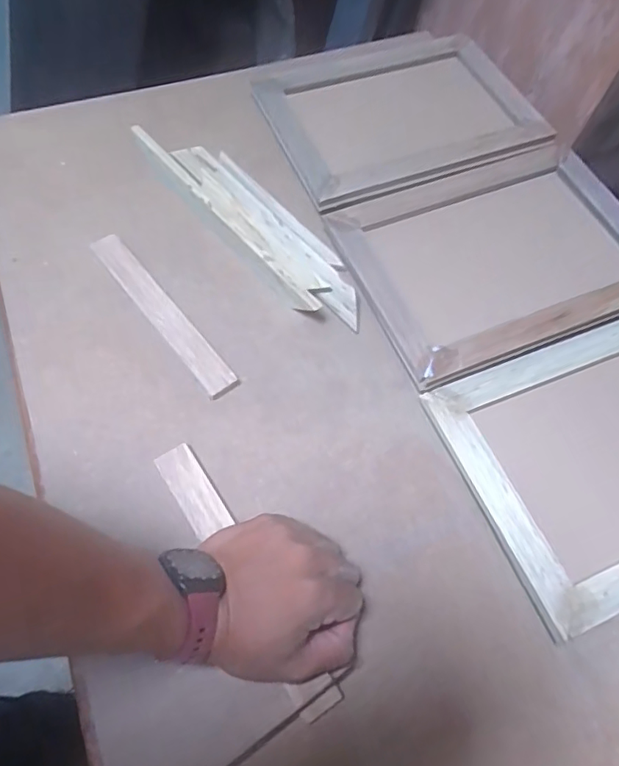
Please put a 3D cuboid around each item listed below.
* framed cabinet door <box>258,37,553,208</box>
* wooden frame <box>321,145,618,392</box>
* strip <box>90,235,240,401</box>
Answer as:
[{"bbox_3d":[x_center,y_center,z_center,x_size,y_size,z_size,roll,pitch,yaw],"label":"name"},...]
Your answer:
[{"bbox_3d":[0.111,-0.318,0.635,0.317,0.044,0.229,-22,67,-13],"label":"framed cabinet door"},{"bbox_3d":[0.192,-0.130,0.535,0.298,0.012,0.209,-20,66,-13],"label":"wooden frame"},{"bbox_3d":[-0.135,-0.066,0.491,0.029,0.012,0.202,-35,70,-18],"label":"strip"}]

